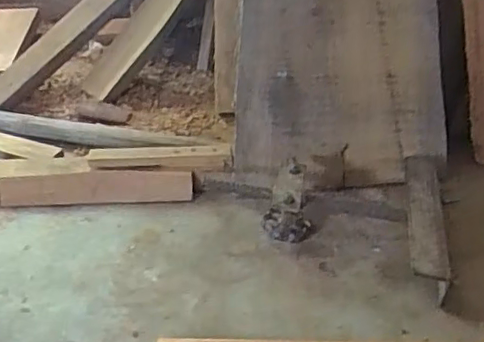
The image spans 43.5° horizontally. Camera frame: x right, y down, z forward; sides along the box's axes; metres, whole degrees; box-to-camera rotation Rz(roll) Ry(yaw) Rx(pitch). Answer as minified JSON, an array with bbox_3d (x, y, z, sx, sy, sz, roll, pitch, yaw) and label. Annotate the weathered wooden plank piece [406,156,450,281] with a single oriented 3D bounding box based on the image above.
[{"bbox_3d":[0.259,0.055,0.857,0.049,0.023,0.275,4,34,11],"label":"weathered wooden plank piece"}]

